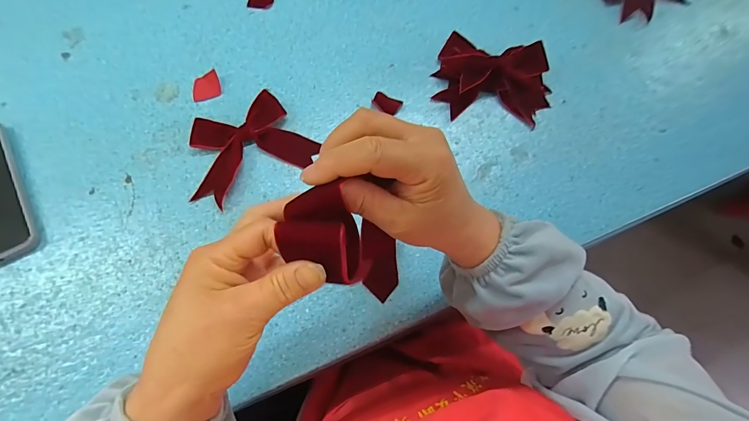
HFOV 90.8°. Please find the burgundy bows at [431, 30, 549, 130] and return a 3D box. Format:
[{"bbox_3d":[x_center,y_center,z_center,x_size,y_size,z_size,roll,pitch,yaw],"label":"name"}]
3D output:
[{"bbox_3d":[0.152,-0.165,0.458,0.149,0.043,0.110,17,71,3],"label":"burgundy bows"}]

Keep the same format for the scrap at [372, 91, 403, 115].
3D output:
[{"bbox_3d":[0.015,-0.133,0.459,0.035,0.007,0.026,23,71,5],"label":"scrap"}]

